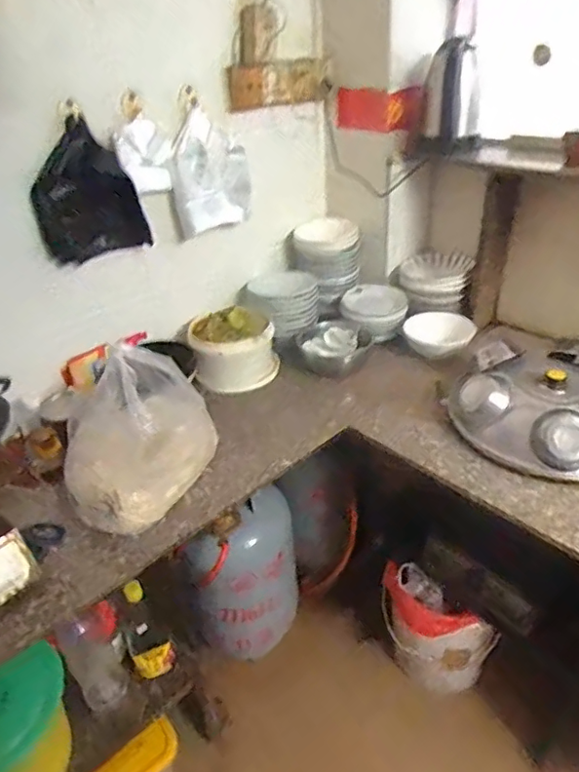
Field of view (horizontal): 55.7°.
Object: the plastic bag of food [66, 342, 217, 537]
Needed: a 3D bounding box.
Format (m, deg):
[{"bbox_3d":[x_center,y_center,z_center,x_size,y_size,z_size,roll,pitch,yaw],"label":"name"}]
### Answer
[{"bbox_3d":[-0.270,0.090,0.979,0.254,0.283,0.167,-11,34,-10],"label":"plastic bag of food"}]

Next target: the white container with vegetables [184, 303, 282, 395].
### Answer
[{"bbox_3d":[-0.138,-0.095,1.367,0.216,0.126,0.192,-7,33,-4],"label":"white container with vegetables"}]

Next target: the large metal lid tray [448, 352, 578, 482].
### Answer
[{"bbox_3d":[0.505,0.042,1.096,0.340,0.122,0.312,-7,33,-4],"label":"large metal lid tray"}]

